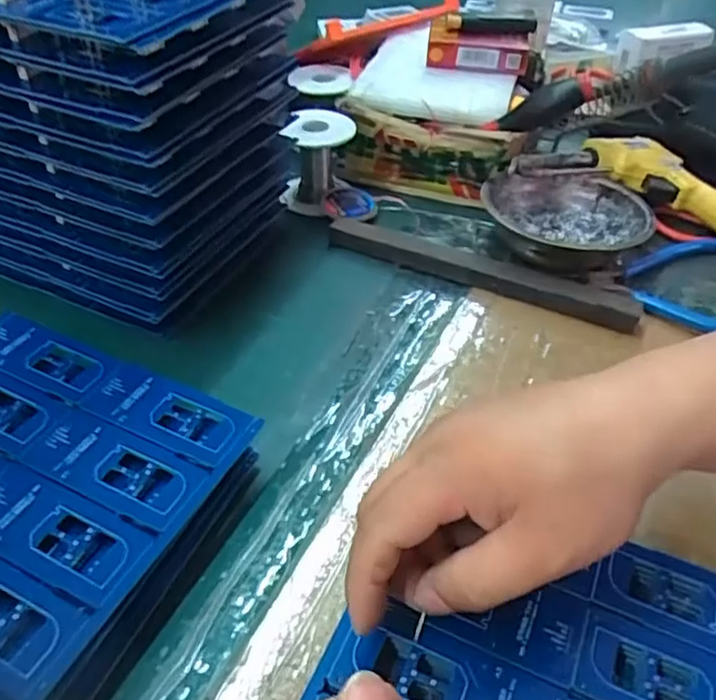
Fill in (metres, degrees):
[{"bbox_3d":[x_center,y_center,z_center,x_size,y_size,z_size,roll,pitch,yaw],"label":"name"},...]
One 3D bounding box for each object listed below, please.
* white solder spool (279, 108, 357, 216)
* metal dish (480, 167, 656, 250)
[{"bbox_3d":[-0.038,-0.159,0.561,0.054,0.069,0.058,1,43,-1],"label":"white solder spool"},{"bbox_3d":[0.164,-0.109,0.529,0.127,0.038,0.102,15,45,14],"label":"metal dish"}]

